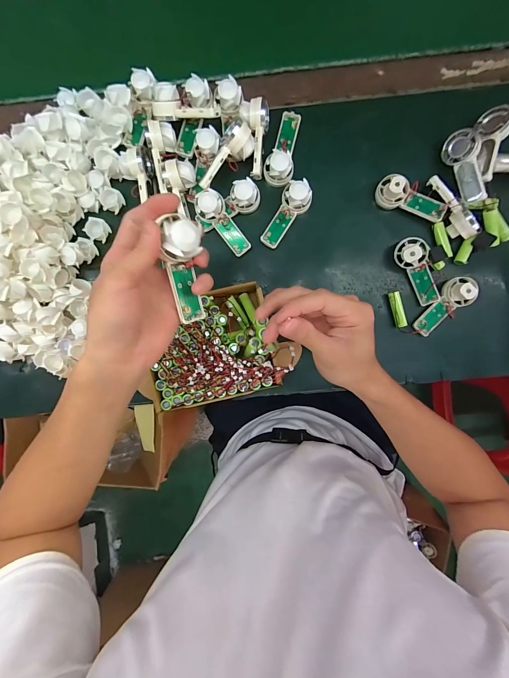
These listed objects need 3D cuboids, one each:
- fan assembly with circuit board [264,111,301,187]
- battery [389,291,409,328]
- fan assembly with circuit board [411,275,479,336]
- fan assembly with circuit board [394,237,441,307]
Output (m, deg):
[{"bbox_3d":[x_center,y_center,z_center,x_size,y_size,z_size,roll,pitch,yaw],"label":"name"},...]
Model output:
[{"bbox_3d":[0.037,-0.254,0.381,0.036,0.024,0.098,9,93,1],"label":"fan assembly with circuit board"},{"bbox_3d":[0.200,-0.041,0.403,0.014,0.017,0.050,-17,92,2],"label":"battery"},{"bbox_3d":[0.260,-0.045,0.387,0.093,0.024,0.036,-45,91,3],"label":"fan assembly with circuit board"},{"bbox_3d":[0.225,-0.092,0.387,0.037,0.032,0.094,-32,91,3],"label":"fan assembly with circuit board"}]

